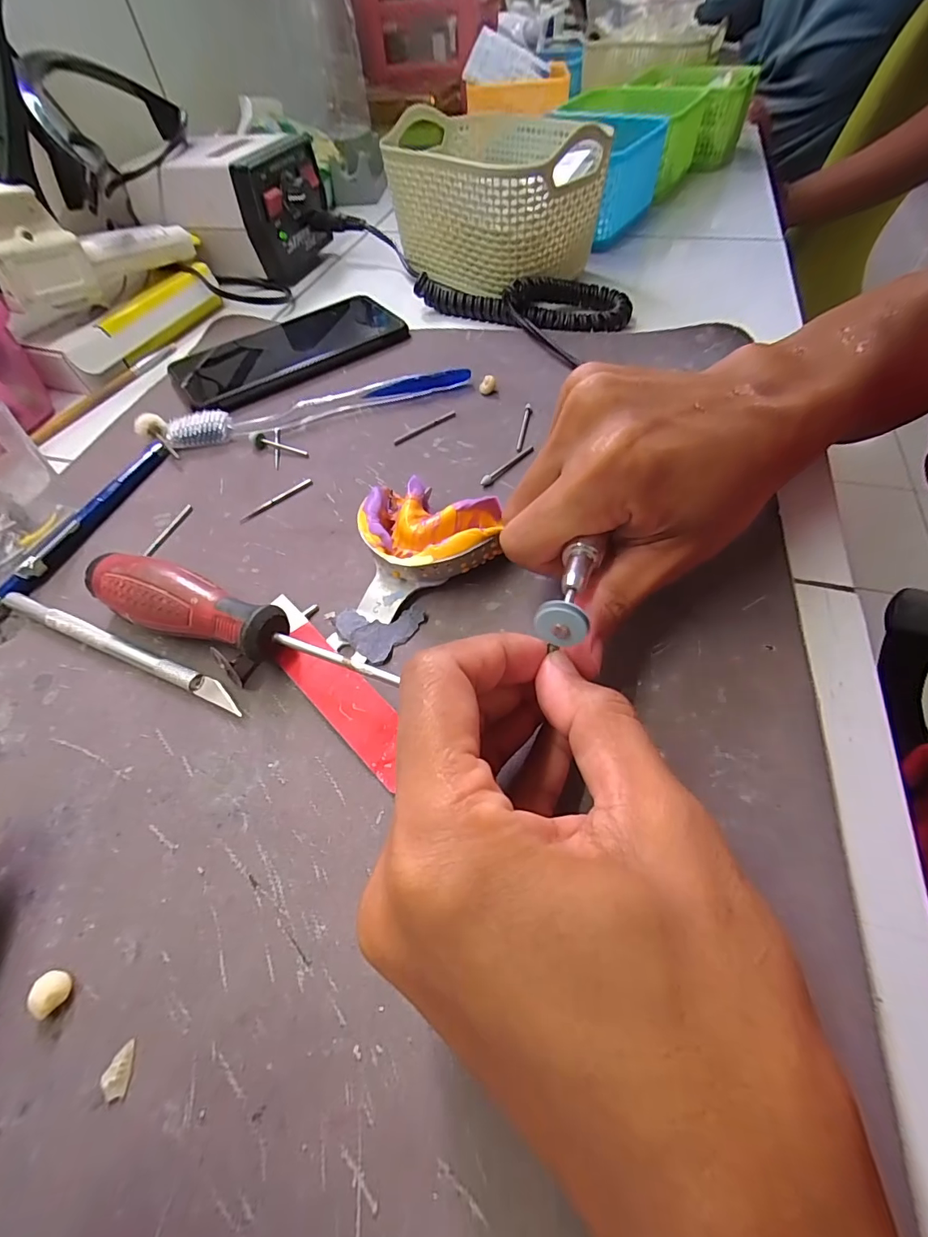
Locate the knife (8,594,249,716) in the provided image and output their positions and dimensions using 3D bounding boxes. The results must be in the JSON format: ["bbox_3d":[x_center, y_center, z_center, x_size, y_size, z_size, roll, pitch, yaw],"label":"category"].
[{"bbox_3d":[-0.149,0.013,0.198,0.135,0.007,0.008,19,59,16],"label":"knife"}]

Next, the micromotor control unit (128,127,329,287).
[{"bbox_3d":[-0.205,-0.364,0.414,0.147,0.083,0.101,10,57,10],"label":"micromotor control unit"}]

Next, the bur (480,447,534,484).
[{"bbox_3d":[0.023,-0.085,0.253,0.040,0.004,0.006,-40,62,-21],"label":"bur"}]

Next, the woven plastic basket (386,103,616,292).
[{"bbox_3d":[0.021,-0.332,0.371,0.117,0.087,0.176,-37,61,-19],"label":"woven plastic basket"}]

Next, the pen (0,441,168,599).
[{"bbox_3d":[-0.200,-0.054,0.246,0.010,0.010,0.125,11,57,11],"label":"pen"}]

